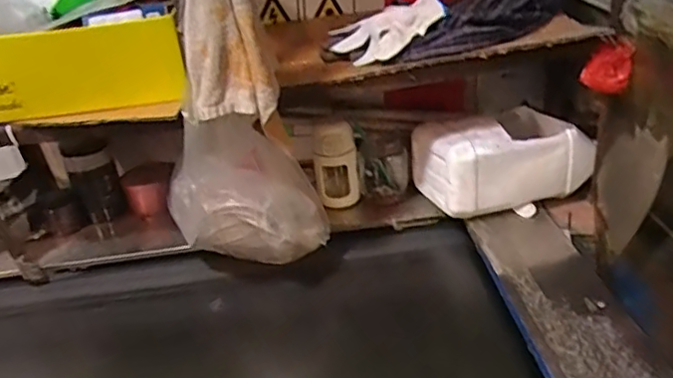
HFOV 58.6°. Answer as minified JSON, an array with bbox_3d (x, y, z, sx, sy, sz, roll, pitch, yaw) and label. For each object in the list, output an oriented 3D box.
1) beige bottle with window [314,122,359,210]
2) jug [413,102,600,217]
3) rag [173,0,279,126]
[{"bbox_3d":[-0.001,-0.037,1.042,0.075,0.153,0.043,-8,29,-1],"label":"beige bottle with window"},{"bbox_3d":[0.283,-0.056,1.025,0.270,0.139,0.179,-15,30,-15],"label":"jug"},{"bbox_3d":[-0.142,-0.203,0.718,0.109,0.213,0.100,-10,29,-6],"label":"rag"}]

